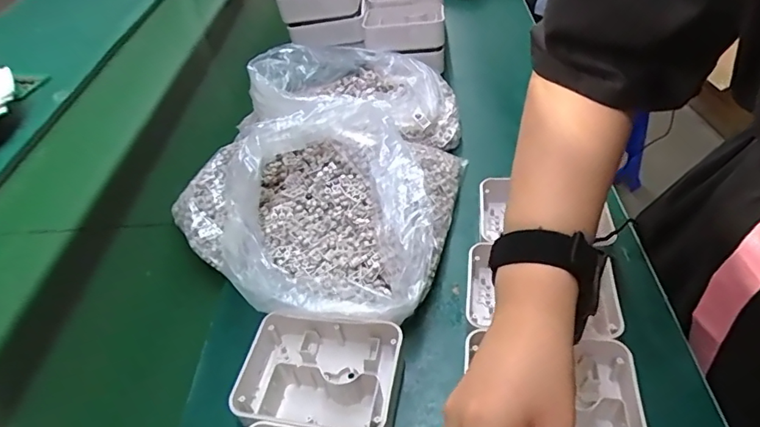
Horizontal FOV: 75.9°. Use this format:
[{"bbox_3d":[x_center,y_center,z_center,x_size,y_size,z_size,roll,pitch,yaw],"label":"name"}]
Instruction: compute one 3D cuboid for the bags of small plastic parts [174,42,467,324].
[{"bbox_3d":[-0.055,-0.079,0.599,0.314,0.124,0.469,10,46,17],"label":"bags of small plastic parts"}]

